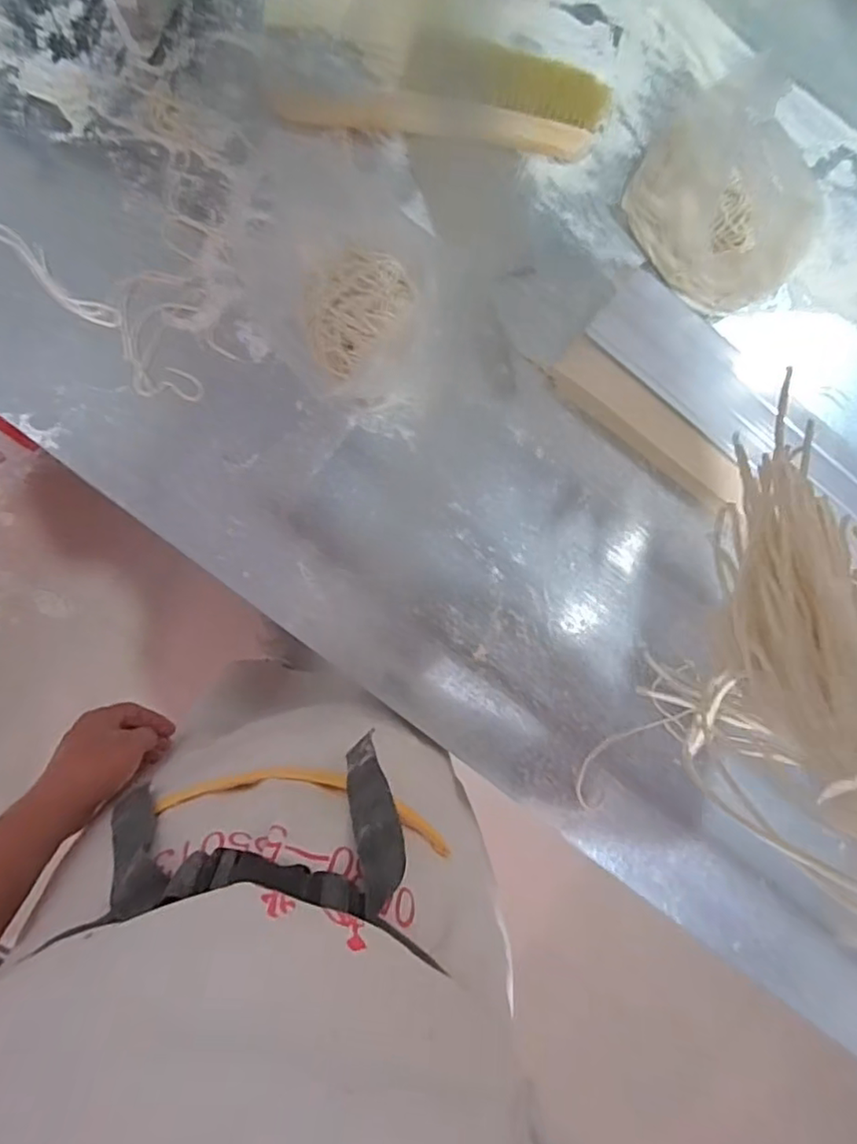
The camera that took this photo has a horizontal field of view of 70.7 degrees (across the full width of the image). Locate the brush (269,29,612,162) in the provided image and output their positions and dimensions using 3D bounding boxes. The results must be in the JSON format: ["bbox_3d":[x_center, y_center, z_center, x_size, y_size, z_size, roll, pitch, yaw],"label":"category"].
[{"bbox_3d":[0.018,-0.513,0.637,0.338,0.024,0.108,8,88,-2],"label":"brush"}]

